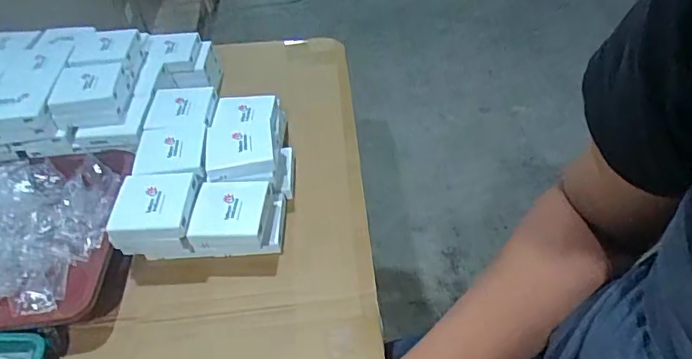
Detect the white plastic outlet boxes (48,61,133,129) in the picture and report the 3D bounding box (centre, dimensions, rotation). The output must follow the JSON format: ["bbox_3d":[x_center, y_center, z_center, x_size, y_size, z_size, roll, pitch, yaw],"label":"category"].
[{"bbox_3d":[-0.354,-0.121,0.711,0.086,0.044,0.098,-6,44,0],"label":"white plastic outlet boxes"}]

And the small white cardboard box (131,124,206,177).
[{"bbox_3d":[-0.223,-0.033,0.661,0.090,0.031,0.085,-3,45,3],"label":"small white cardboard box"}]

